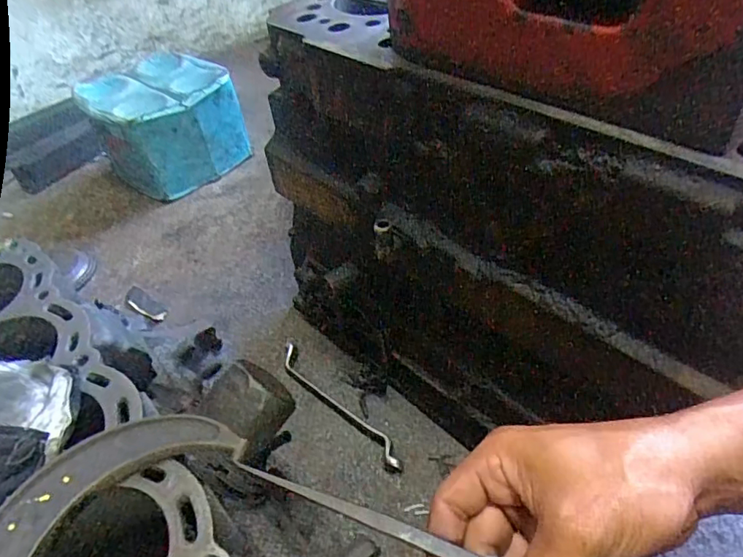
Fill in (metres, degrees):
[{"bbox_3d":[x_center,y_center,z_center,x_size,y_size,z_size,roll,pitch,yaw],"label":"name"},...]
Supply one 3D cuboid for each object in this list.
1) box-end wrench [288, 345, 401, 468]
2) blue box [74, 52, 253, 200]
[{"bbox_3d":[-0.043,0.149,0.643,0.024,0.016,0.228,-33,49,-26],"label":"box-end wrench"},{"bbox_3d":[-0.396,-0.293,1.041,0.243,0.183,0.223,-35,50,-27],"label":"blue box"}]

